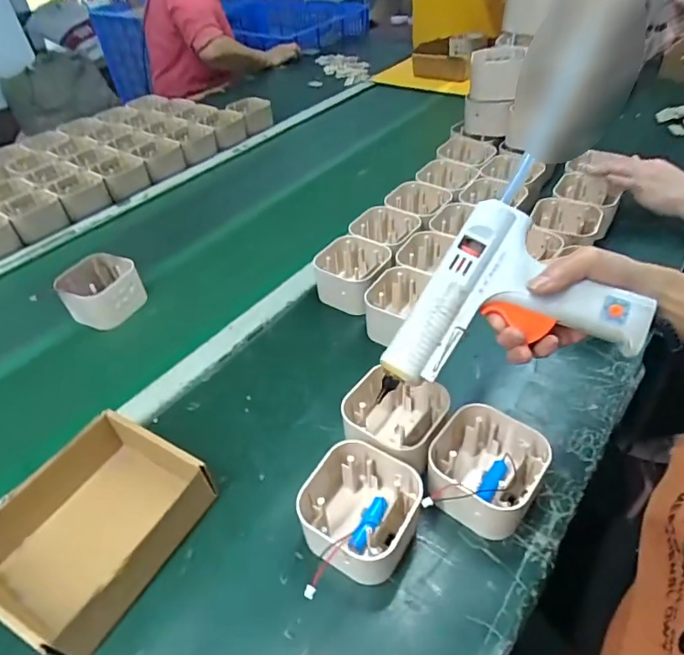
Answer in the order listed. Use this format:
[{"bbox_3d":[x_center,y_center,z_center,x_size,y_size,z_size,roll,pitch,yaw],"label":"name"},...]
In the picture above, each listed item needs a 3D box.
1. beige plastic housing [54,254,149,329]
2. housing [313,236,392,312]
[{"bbox_3d":[-0.344,-0.058,0.693,0.100,0.073,0.106,-28,47,-22],"label":"beige plastic housing"},{"bbox_3d":[0.014,-0.071,0.656,0.103,0.057,0.096,4,45,10],"label":"housing"}]

